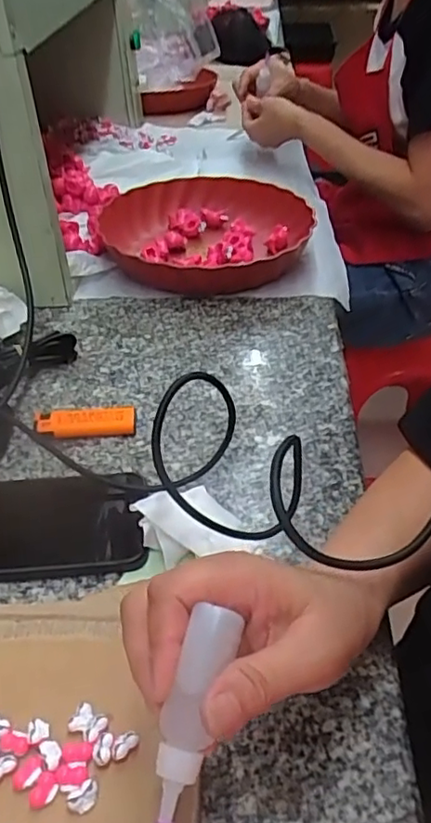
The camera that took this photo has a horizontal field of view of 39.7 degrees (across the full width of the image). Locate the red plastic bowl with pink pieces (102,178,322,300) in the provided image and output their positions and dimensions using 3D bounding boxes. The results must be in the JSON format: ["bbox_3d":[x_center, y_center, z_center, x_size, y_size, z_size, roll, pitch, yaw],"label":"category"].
[{"bbox_3d":[-0.009,-0.210,0.706,0.230,0.053,0.240,-11,42,-13],"label":"red plastic bowl with pink pieces"}]

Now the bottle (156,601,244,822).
[{"bbox_3d":[-0.010,0.121,0.227,0.019,0.016,0.091,12,78,14],"label":"bottle"}]

